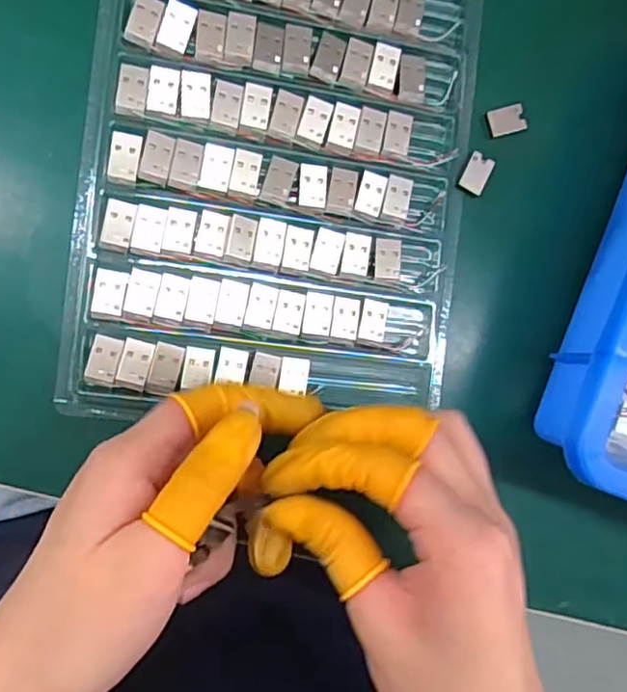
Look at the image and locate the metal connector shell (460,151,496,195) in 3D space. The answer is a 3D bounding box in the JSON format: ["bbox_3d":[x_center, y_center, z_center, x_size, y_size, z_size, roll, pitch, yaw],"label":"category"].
[{"bbox_3d":[0.076,-0.080,0.294,0.011,0.005,0.018,30,87,-9],"label":"metal connector shell"}]

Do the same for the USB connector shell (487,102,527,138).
[{"bbox_3d":[0.090,-0.105,0.298,0.018,0.004,0.013,-16,94,-8],"label":"USB connector shell"}]

